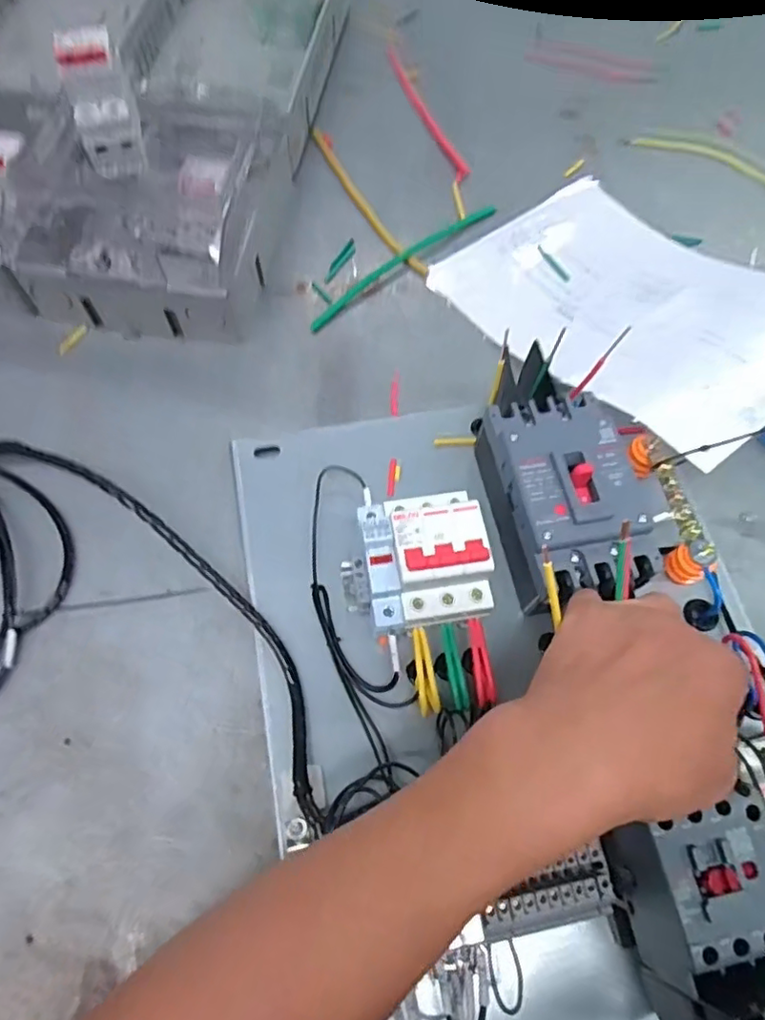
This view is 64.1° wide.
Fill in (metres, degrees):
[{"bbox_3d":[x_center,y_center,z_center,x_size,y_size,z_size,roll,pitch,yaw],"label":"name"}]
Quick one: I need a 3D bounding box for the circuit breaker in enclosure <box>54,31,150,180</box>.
[{"bbox_3d":[-0.197,-0.283,0.438,0.042,0.087,0.060,-13,67,-7],"label":"circuit breaker in enclosure"}]

